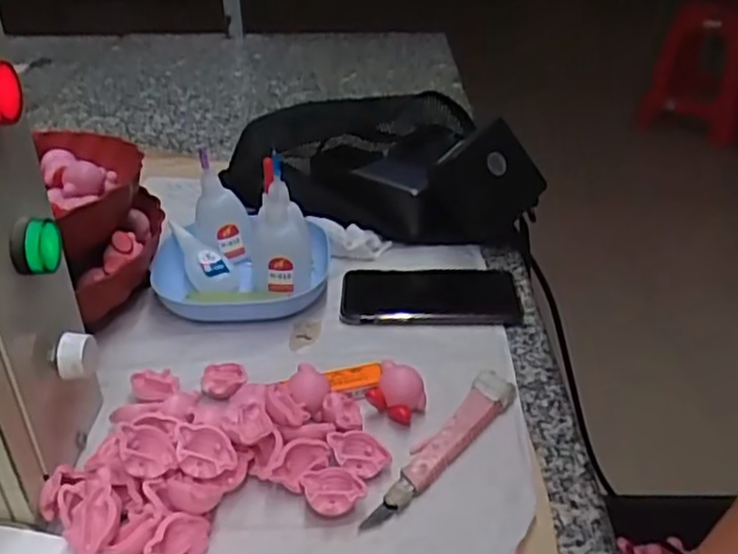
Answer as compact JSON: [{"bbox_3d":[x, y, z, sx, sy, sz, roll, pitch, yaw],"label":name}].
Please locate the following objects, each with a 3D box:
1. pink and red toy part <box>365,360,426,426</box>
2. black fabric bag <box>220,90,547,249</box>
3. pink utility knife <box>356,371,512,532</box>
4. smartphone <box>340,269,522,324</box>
[{"bbox_3d":[0.019,0.073,0.455,0.033,0.023,0.028,17,35,21],"label":"pink and red toy part"},{"bbox_3d":[0.017,-0.128,0.703,0.265,0.092,0.214,2,32,3],"label":"black fabric bag"},{"bbox_3d":[0.043,0.098,0.424,0.026,0.013,0.137,25,39,31],"label":"pink utility knife"},{"bbox_3d":[0.048,0.012,0.566,0.136,0.006,0.075,0,32,1],"label":"smartphone"}]

